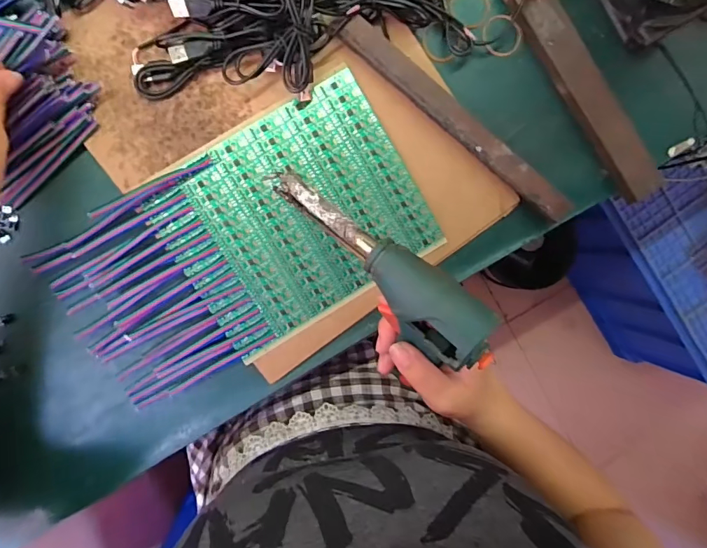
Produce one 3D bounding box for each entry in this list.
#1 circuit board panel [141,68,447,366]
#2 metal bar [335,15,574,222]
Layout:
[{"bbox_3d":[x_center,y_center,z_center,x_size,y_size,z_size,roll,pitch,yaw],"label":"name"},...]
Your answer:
[{"bbox_3d":[-0.046,-0.043,0.357,0.191,0.005,0.151,-32,98,-1],"label":"circuit board panel"},{"bbox_3d":[0.085,-0.123,0.354,0.225,0.024,0.025,38,91,-8],"label":"metal bar"}]

